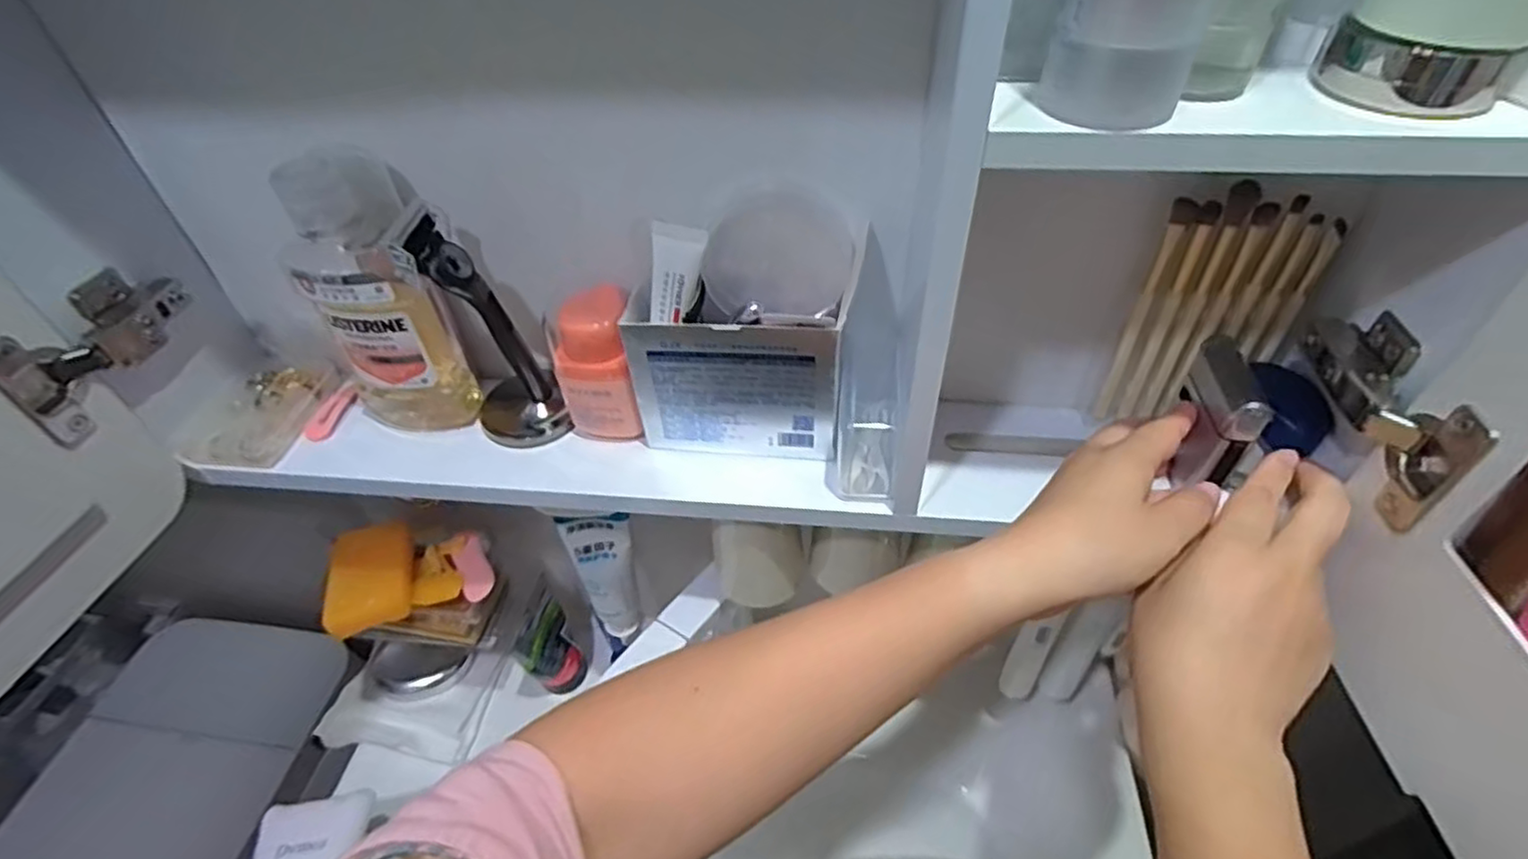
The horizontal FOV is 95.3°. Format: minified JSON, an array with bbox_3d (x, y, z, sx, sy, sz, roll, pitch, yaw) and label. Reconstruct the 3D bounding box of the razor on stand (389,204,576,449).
[{"bbox_3d":[-0.166,-0.057,0.421,0.056,0.151,0.064,-21,48,-17],"label":"razor on stand"}]

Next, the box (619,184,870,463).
[{"bbox_3d":[-0.009,-0.058,0.409,0.125,0.132,0.076,5,46,8],"label":"box"}]

